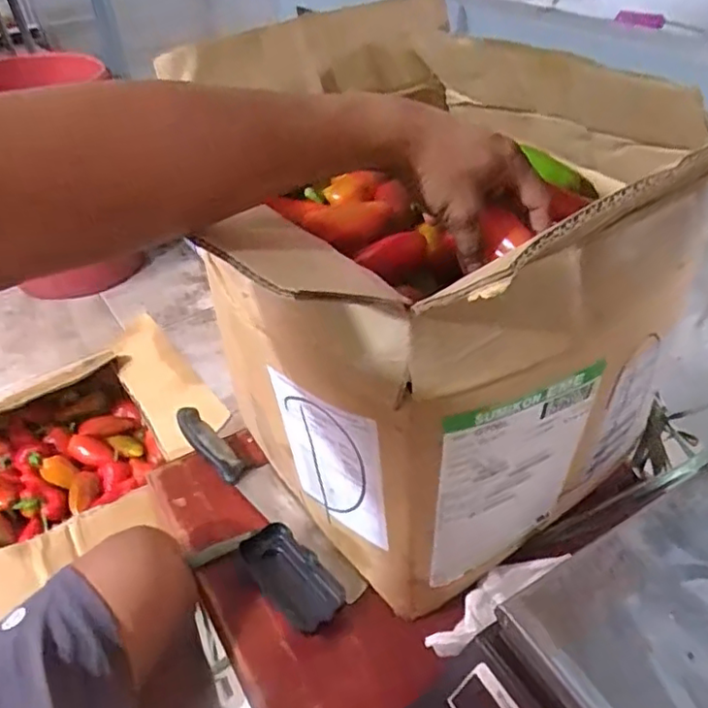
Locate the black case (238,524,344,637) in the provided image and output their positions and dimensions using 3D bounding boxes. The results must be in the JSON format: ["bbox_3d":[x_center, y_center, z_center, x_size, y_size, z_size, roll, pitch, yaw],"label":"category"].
[{"bbox_3d":[-0.054,0.207,0.557,0.052,0.035,0.110,-30,48,-26],"label":"black case"}]

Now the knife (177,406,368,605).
[{"bbox_3d":[-0.092,0.142,0.630,0.043,0.024,0.291,-33,49,-29],"label":"knife"}]

